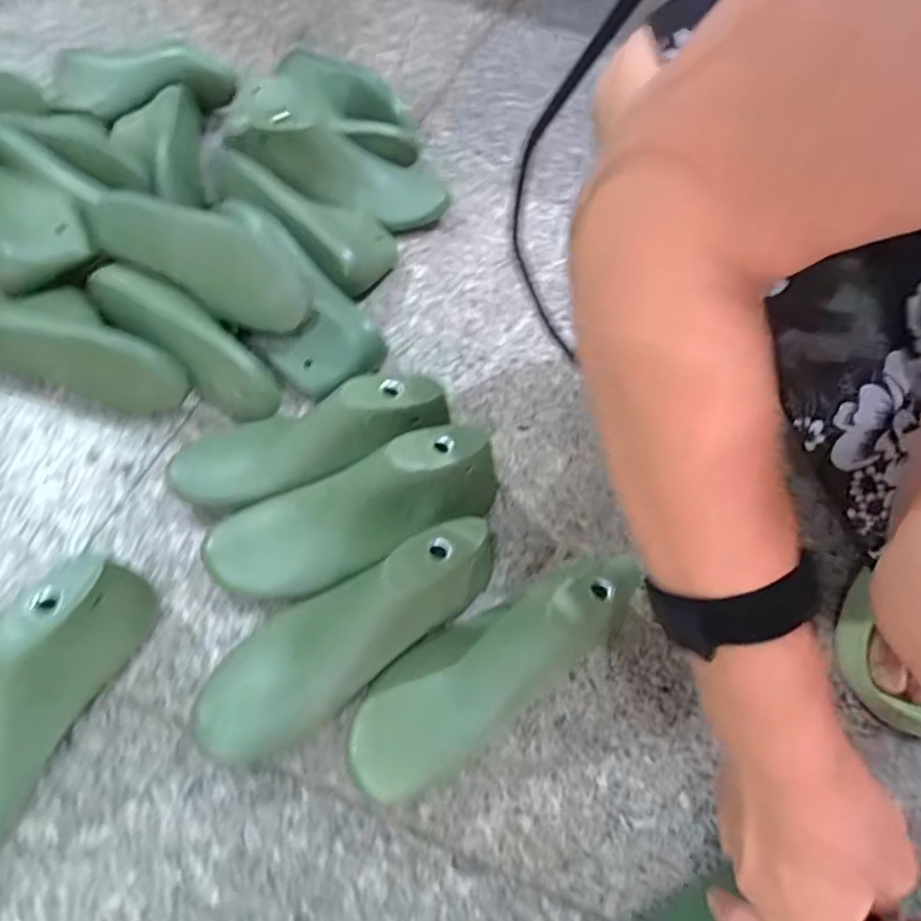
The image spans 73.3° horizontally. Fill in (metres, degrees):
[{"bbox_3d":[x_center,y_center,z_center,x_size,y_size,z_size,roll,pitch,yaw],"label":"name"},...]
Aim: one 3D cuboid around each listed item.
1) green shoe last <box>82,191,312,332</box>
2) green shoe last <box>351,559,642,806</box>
[{"bbox_3d":[-0.217,-0.170,0.508,0.213,0.059,0.059,29,61,14],"label":"green shoe last"},{"bbox_3d":[0.013,0.121,0.380,0.190,0.087,0.069,-31,65,-21],"label":"green shoe last"}]

